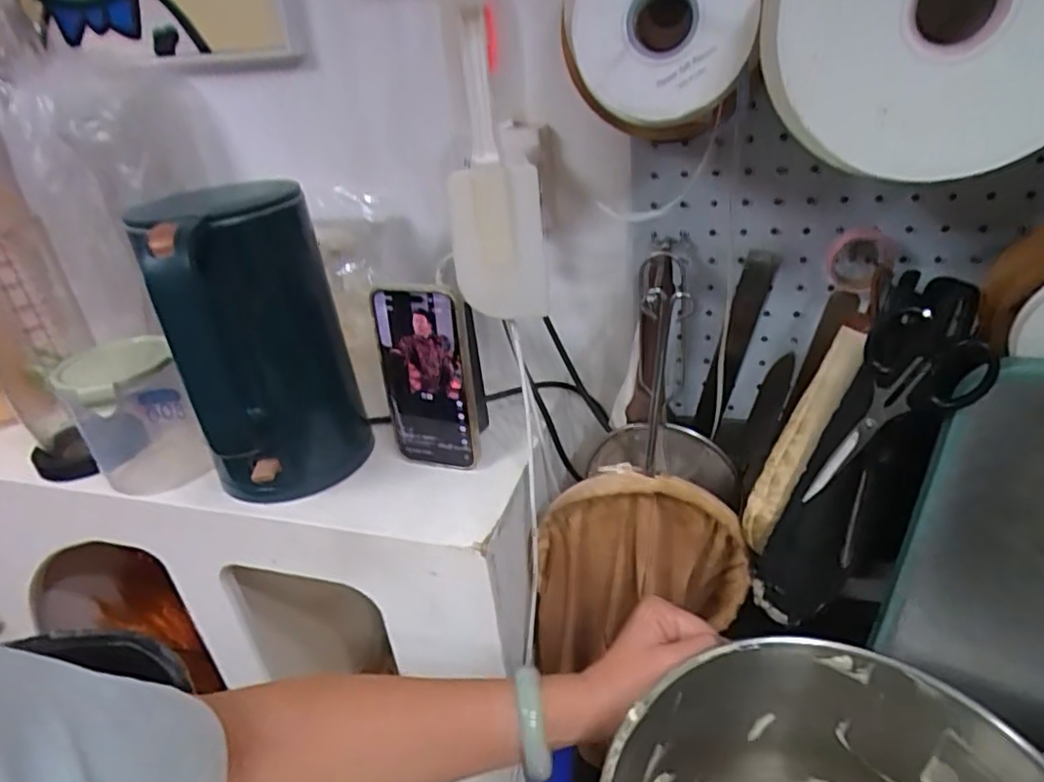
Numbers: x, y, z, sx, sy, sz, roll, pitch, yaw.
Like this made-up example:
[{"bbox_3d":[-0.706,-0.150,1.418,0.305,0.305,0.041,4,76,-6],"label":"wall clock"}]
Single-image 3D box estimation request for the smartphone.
[{"bbox_3d":[-0.080,-0.007,0.530,0.082,0.157,0.008,7,27,22],"label":"smartphone"}]

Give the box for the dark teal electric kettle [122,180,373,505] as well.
[{"bbox_3d":[-0.202,-0.022,0.507,0.128,0.243,0.115,-16,31,-16],"label":"dark teal electric kettle"}]

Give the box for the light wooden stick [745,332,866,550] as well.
[{"bbox_3d":[0.208,0.040,0.480,0.018,0.179,0.031,13,17,-34],"label":"light wooden stick"}]

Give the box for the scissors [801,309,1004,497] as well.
[{"bbox_3d":[0.223,0.017,0.399,0.061,0.137,0.017,26,38,10],"label":"scissors"}]

